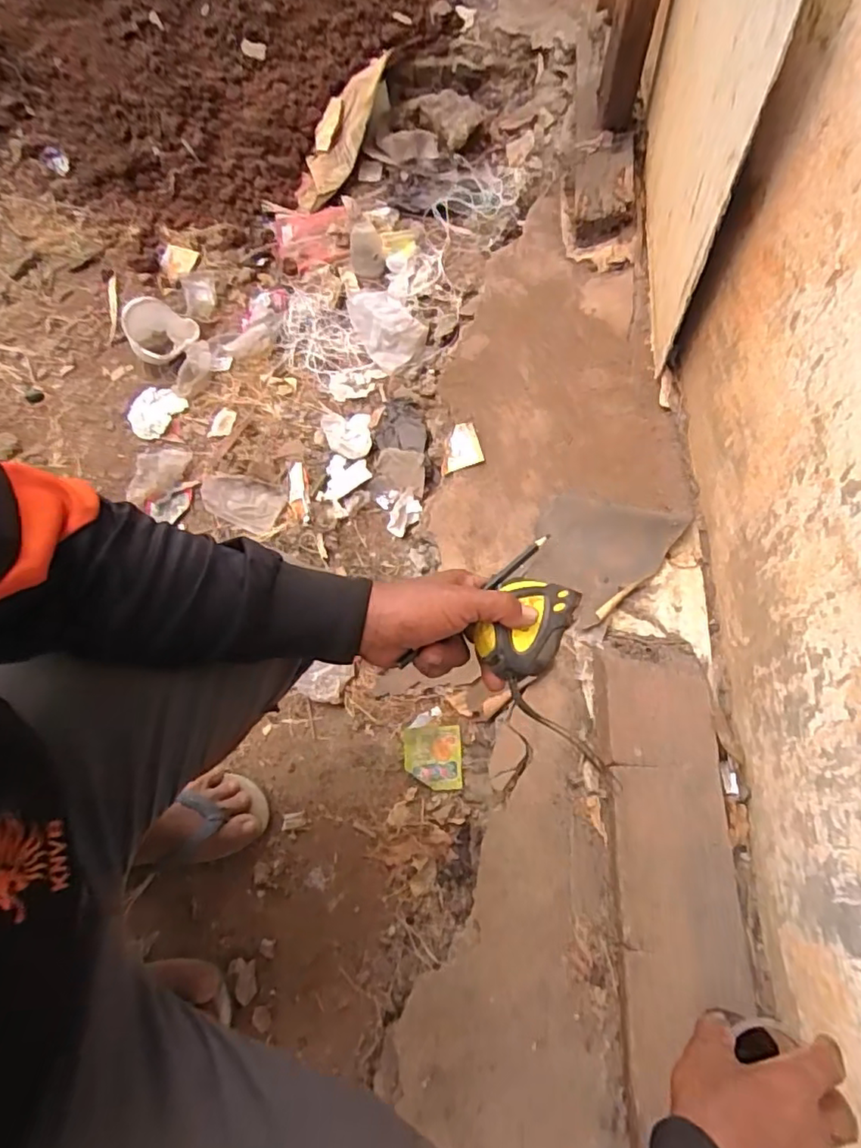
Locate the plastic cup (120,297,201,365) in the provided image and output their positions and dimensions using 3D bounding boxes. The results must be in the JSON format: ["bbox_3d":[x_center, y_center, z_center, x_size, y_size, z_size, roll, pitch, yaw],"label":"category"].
[{"bbox_3d":[-0.517,-0.468,1.121,0.123,0.088,0.095,-27,67,-8],"label":"plastic cup"}]

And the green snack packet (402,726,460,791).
[{"bbox_3d":[0.003,0.237,0.752,0.073,0.007,0.077,-3,66,2],"label":"green snack packet"}]

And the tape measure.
[{"bbox_3d":[0.074,0.039,0.448,0.057,0.028,0.084,30,71,15],"label":"tape measure"}]

